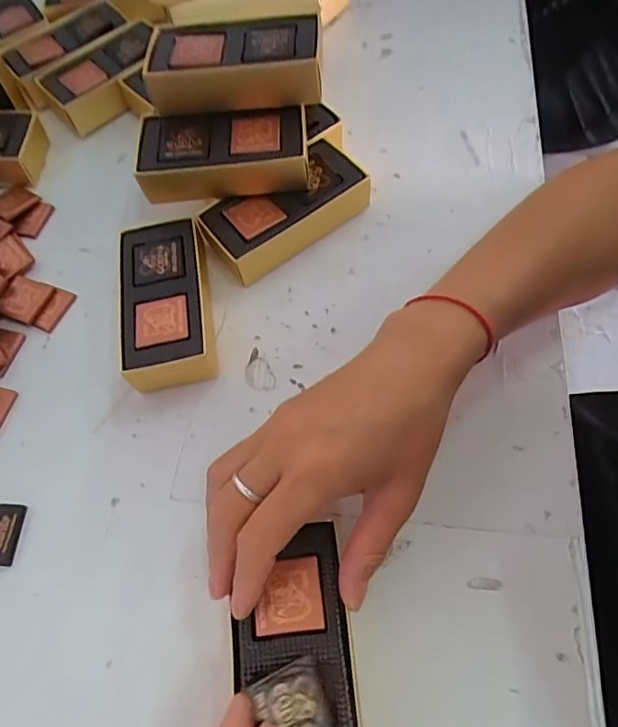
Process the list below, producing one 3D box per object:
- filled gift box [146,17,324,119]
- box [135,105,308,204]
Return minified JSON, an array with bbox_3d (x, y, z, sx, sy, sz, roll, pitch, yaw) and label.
[{"bbox_3d":[-0.049,-0.202,0.346,0.112,0.032,0.058,-1,64,5],"label":"filled gift box"},{"bbox_3d":[-0.058,-0.146,0.357,0.112,0.033,0.052,-4,64,4],"label":"box"}]

